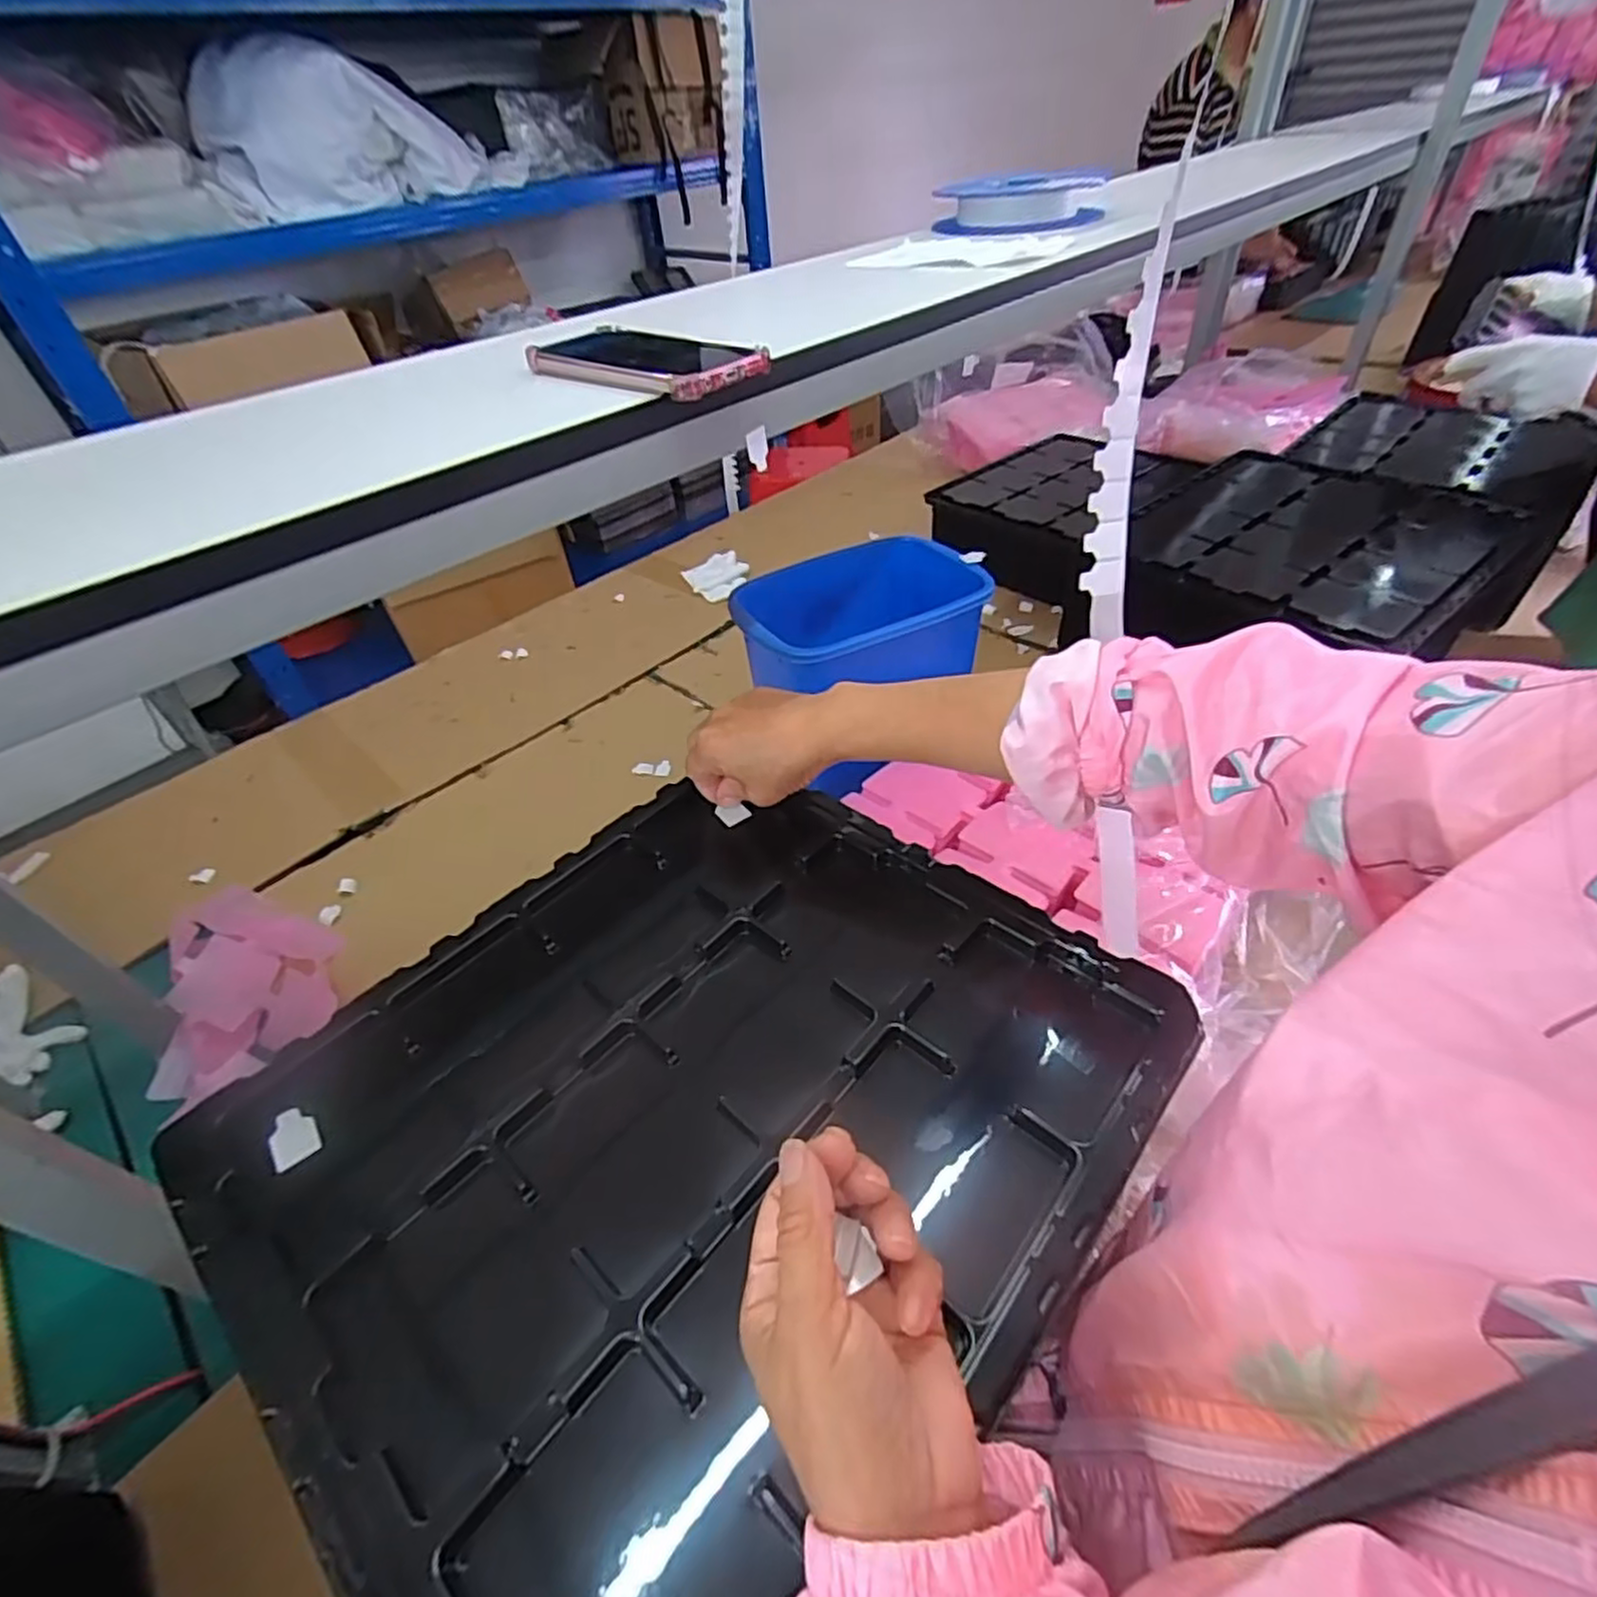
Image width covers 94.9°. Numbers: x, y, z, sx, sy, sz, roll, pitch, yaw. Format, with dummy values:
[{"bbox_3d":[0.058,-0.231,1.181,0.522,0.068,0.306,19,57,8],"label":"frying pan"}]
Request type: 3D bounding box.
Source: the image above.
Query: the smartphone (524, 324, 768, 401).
[{"bbox_3d":[-0.102,-0.296,0.492,0.172,0.018,0.090,26,52,30],"label":"smartphone"}]

